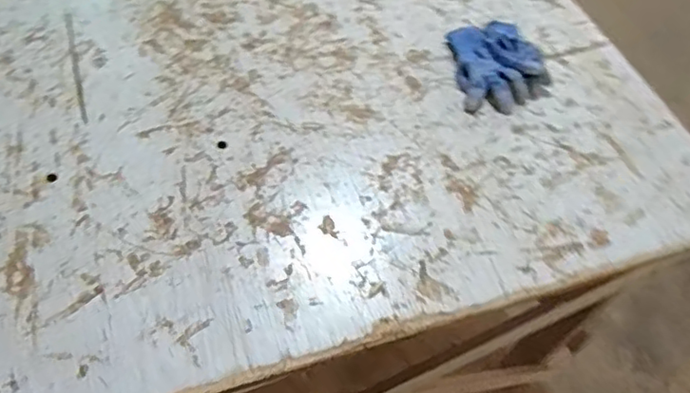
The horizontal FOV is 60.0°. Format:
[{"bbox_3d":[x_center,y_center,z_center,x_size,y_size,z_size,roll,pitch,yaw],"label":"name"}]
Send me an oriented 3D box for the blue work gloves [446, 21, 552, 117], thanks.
[{"bbox_3d":[0.244,-0.211,0.950,0.136,0.036,0.172,-2,55,-9],"label":"blue work gloves"}]

